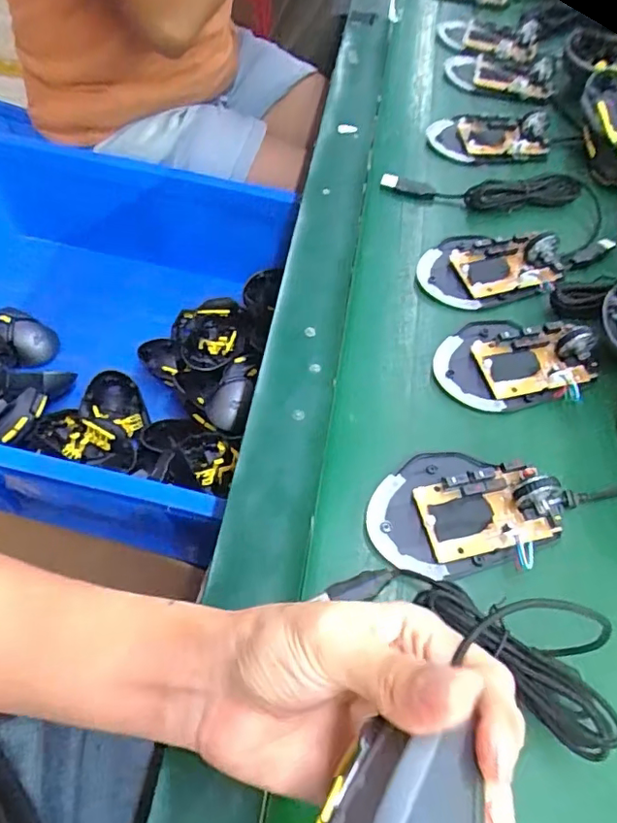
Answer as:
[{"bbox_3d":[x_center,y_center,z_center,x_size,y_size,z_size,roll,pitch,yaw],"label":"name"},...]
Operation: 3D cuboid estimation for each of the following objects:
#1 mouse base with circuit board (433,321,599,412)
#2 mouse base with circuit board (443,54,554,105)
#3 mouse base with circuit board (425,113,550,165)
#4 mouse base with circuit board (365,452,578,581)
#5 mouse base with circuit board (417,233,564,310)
[{"bbox_3d":[0.137,-0.039,0.370,0.101,0.031,0.069,-7,61,-2],"label":"mouse base with circuit board"},{"bbox_3d":[0.195,-0.346,0.566,0.100,0.030,0.063,2,61,3],"label":"mouse base with circuit board"},{"bbox_3d":[0.165,-0.251,0.505,0.105,0.032,0.052,7,61,5],"label":"mouse base with circuit board"},{"bbox_3d":[0.094,0.051,0.313,0.117,0.030,0.072,-7,61,-2],"label":"mouse base with circuit board"},{"bbox_3d":[0.136,-0.115,0.418,0.105,0.030,0.064,-13,61,-6],"label":"mouse base with circuit board"}]

